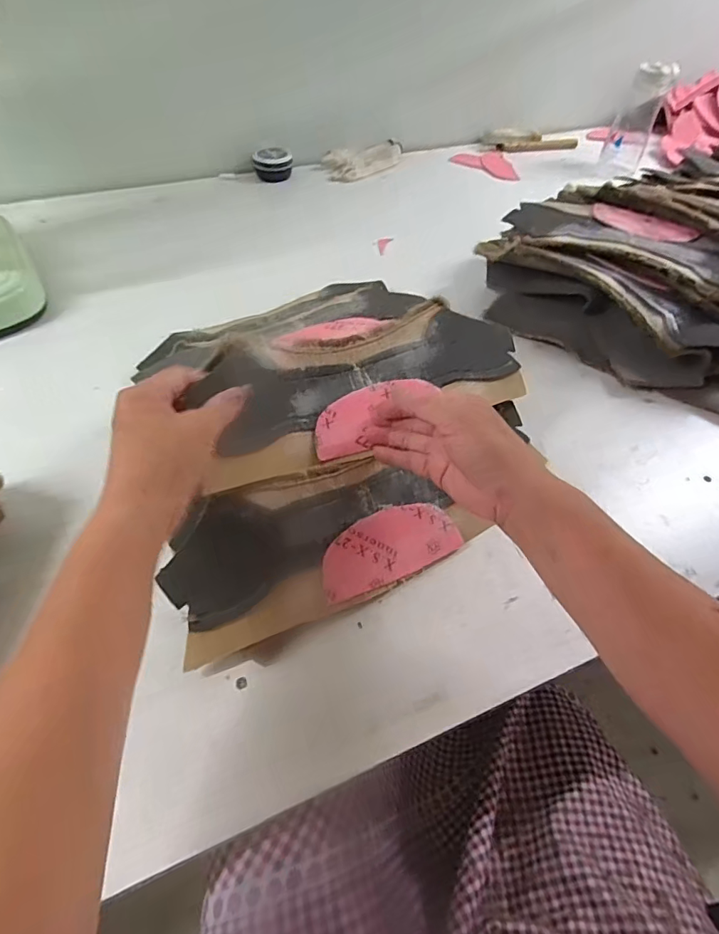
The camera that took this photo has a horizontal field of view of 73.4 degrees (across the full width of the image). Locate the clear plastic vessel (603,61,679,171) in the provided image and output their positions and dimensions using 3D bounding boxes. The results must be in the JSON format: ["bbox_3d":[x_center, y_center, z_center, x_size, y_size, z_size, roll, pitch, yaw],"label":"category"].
[{"bbox_3d":[0.545,-0.693,0.929,0.073,0.140,0.086,22,56,15],"label":"clear plastic vessel"}]

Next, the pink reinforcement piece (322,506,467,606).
[{"bbox_3d":[0.026,0.068,0.418,0.130,0.006,0.058,-21,88,-24],"label":"pink reinforcement piece"}]

